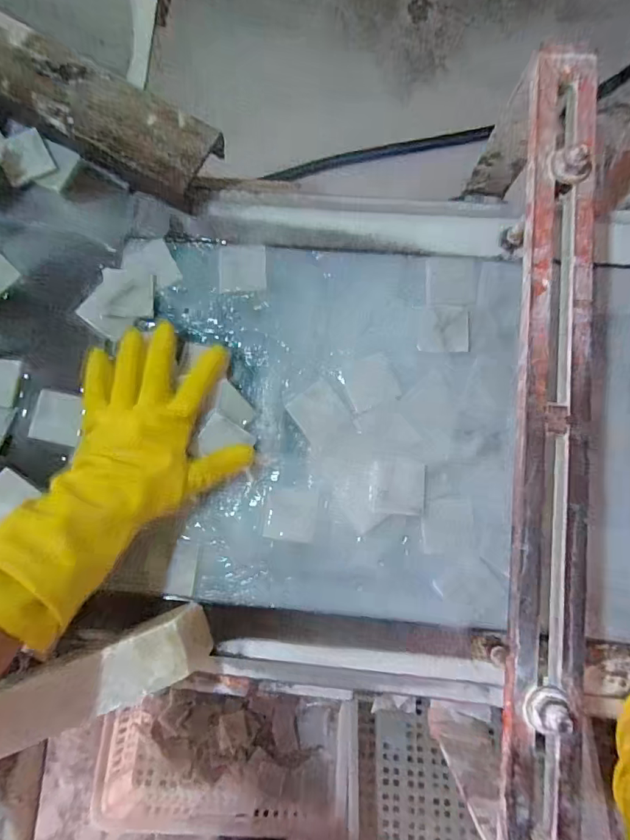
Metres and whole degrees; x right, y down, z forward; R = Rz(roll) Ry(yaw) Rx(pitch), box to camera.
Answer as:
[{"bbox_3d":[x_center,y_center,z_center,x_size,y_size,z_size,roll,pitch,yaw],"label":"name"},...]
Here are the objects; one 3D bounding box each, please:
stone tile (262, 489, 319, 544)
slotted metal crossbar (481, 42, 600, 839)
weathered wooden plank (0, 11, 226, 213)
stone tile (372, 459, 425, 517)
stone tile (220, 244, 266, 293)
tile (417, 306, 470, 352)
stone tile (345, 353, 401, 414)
[{"bbox_3d":[-0.024,0.095,0.474,0.050,0.004,0.050,6,83,4],"label":"stone tile"},{"bbox_3d":[0.171,0.004,0.343,0.059,0.018,0.581,6,82,2],"label":"slotted metal crossbar"},{"bbox_3d":[-0.334,-0.375,0.481,0.498,0.050,0.093,28,85,-7],"label":"weathered wooden plank"},{"bbox_3d":[0.082,0.066,0.463,0.048,0.004,0.050,5,82,4],"label":"stone tile"},{"bbox_3d":[-0.077,-0.161,0.503,0.047,0.007,0.049,0,82,4],"label":"stone tile"},{"bbox_3d":[0.131,-0.093,0.481,0.051,0.004,0.047,2,82,4],"label":"tile"},{"bbox_3d":[0.057,-0.039,0.482,0.048,0.007,0.050,-20,81,1],"label":"stone tile"}]

